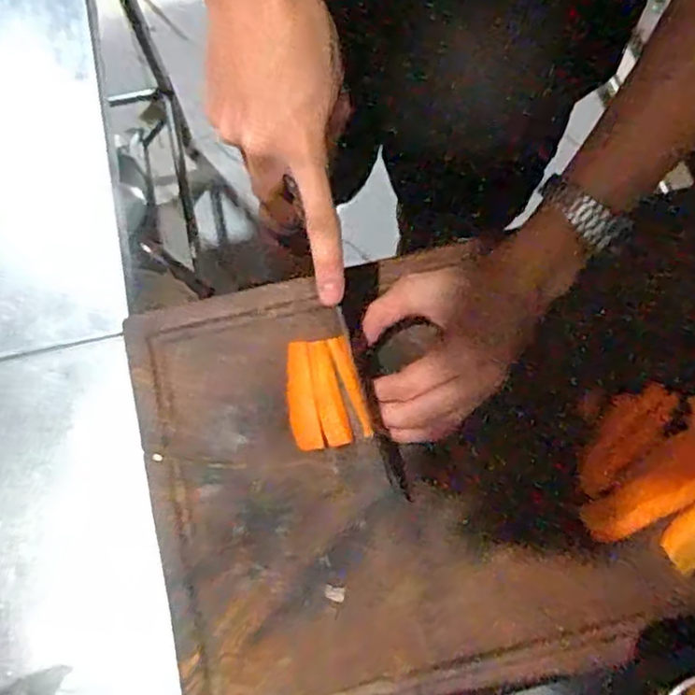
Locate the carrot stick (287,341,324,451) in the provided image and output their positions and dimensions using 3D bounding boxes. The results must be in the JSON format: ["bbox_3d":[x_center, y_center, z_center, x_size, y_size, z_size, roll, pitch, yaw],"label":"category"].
[{"bbox_3d":[-0.032,0.033,0.475,0.020,0.010,0.076,-9,74,-1],"label":"carrot stick"}]

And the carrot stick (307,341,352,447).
[{"bbox_3d":[-0.013,0.032,0.475,0.016,0.012,0.075,-14,74,-2],"label":"carrot stick"}]

